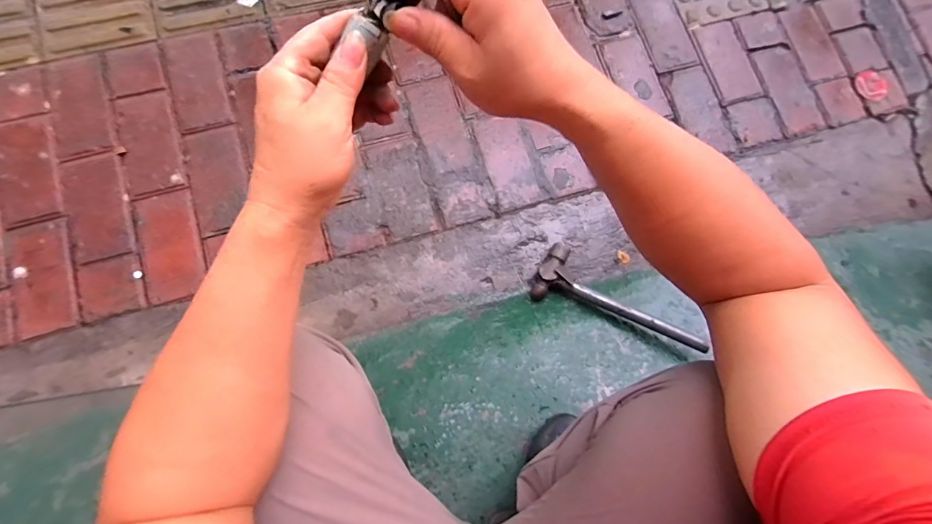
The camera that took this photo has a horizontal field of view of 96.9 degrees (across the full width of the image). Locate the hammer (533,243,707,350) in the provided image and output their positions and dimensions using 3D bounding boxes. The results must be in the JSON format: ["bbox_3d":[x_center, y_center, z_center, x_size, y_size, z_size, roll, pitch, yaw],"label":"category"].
[{"bbox_3d":[0.293,0.084,0.799,0.327,0.048,0.122,29,79,15],"label":"hammer"}]

